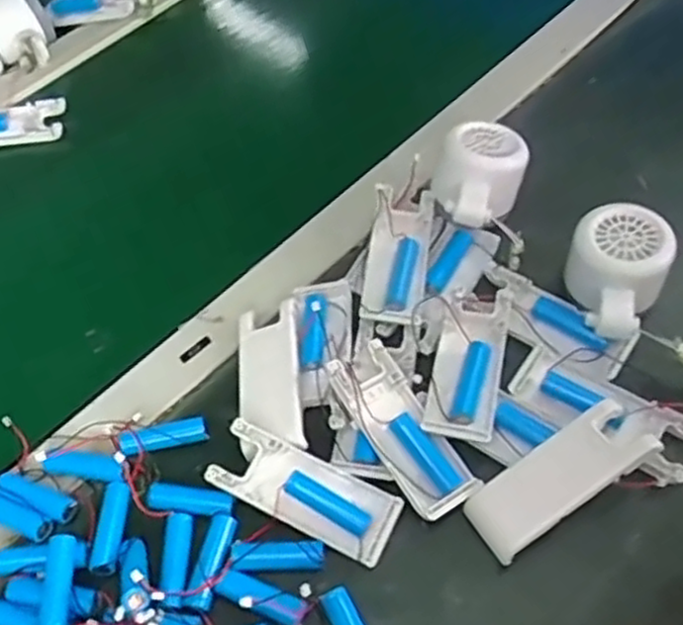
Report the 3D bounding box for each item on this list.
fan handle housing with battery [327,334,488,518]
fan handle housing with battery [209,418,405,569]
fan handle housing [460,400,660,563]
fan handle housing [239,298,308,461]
[{"bbox_3d":[0.035,0.065,0.419,0.040,0.021,0.103,-30,58,-14],"label":"fan handle housing with battery"},{"bbox_3d":[-0.020,0.099,0.410,0.104,0.020,0.040,22,60,19],"label":"fan handle housing with battery"},{"bbox_3d":[0.118,0.090,0.397,0.103,0.021,0.041,-37,59,0],"label":"fan handle housing"},{"bbox_3d":[-0.044,0.037,0.448,0.039,0.012,0.102,-7,55,1],"label":"fan handle housing"}]

